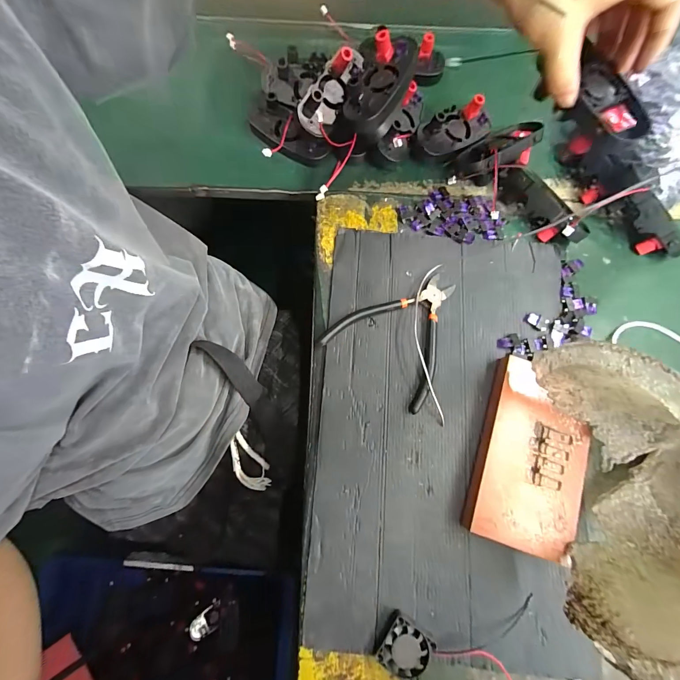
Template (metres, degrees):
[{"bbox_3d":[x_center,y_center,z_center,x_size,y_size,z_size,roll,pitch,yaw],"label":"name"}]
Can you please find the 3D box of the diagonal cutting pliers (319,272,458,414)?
[{"bbox_3d":[0.068,-0.014,0.356,0.121,0.016,0.138,37,77,8],"label":"diagonal cutting pliers"}]

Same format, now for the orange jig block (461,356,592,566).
[{"bbox_3d":[0.184,0.111,0.322,0.093,0.023,0.165,20,75,4],"label":"orange jig block"}]

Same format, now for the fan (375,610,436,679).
[{"bbox_3d":[0.057,0.264,0.284,0.046,0.013,0.037,34,77,7],"label":"fan"}]

